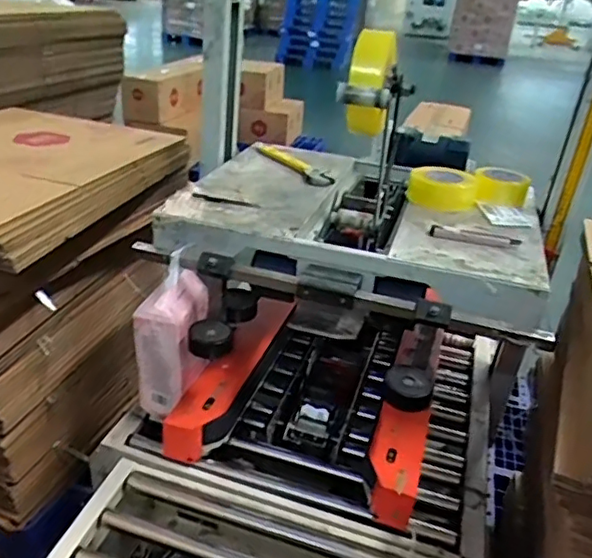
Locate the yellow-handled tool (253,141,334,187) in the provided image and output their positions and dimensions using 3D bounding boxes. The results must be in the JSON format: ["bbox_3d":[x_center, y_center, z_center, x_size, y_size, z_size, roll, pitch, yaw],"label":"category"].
[{"bbox_3d":[-0.011,-0.258,1.294,0.050,0.022,0.272,-14,33,-32],"label":"yellow-handled tool"}]

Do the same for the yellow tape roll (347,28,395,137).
[{"bbox_3d":[0.121,-0.310,0.954,0.069,0.156,0.142,7,28,4],"label":"yellow tape roll"}]

